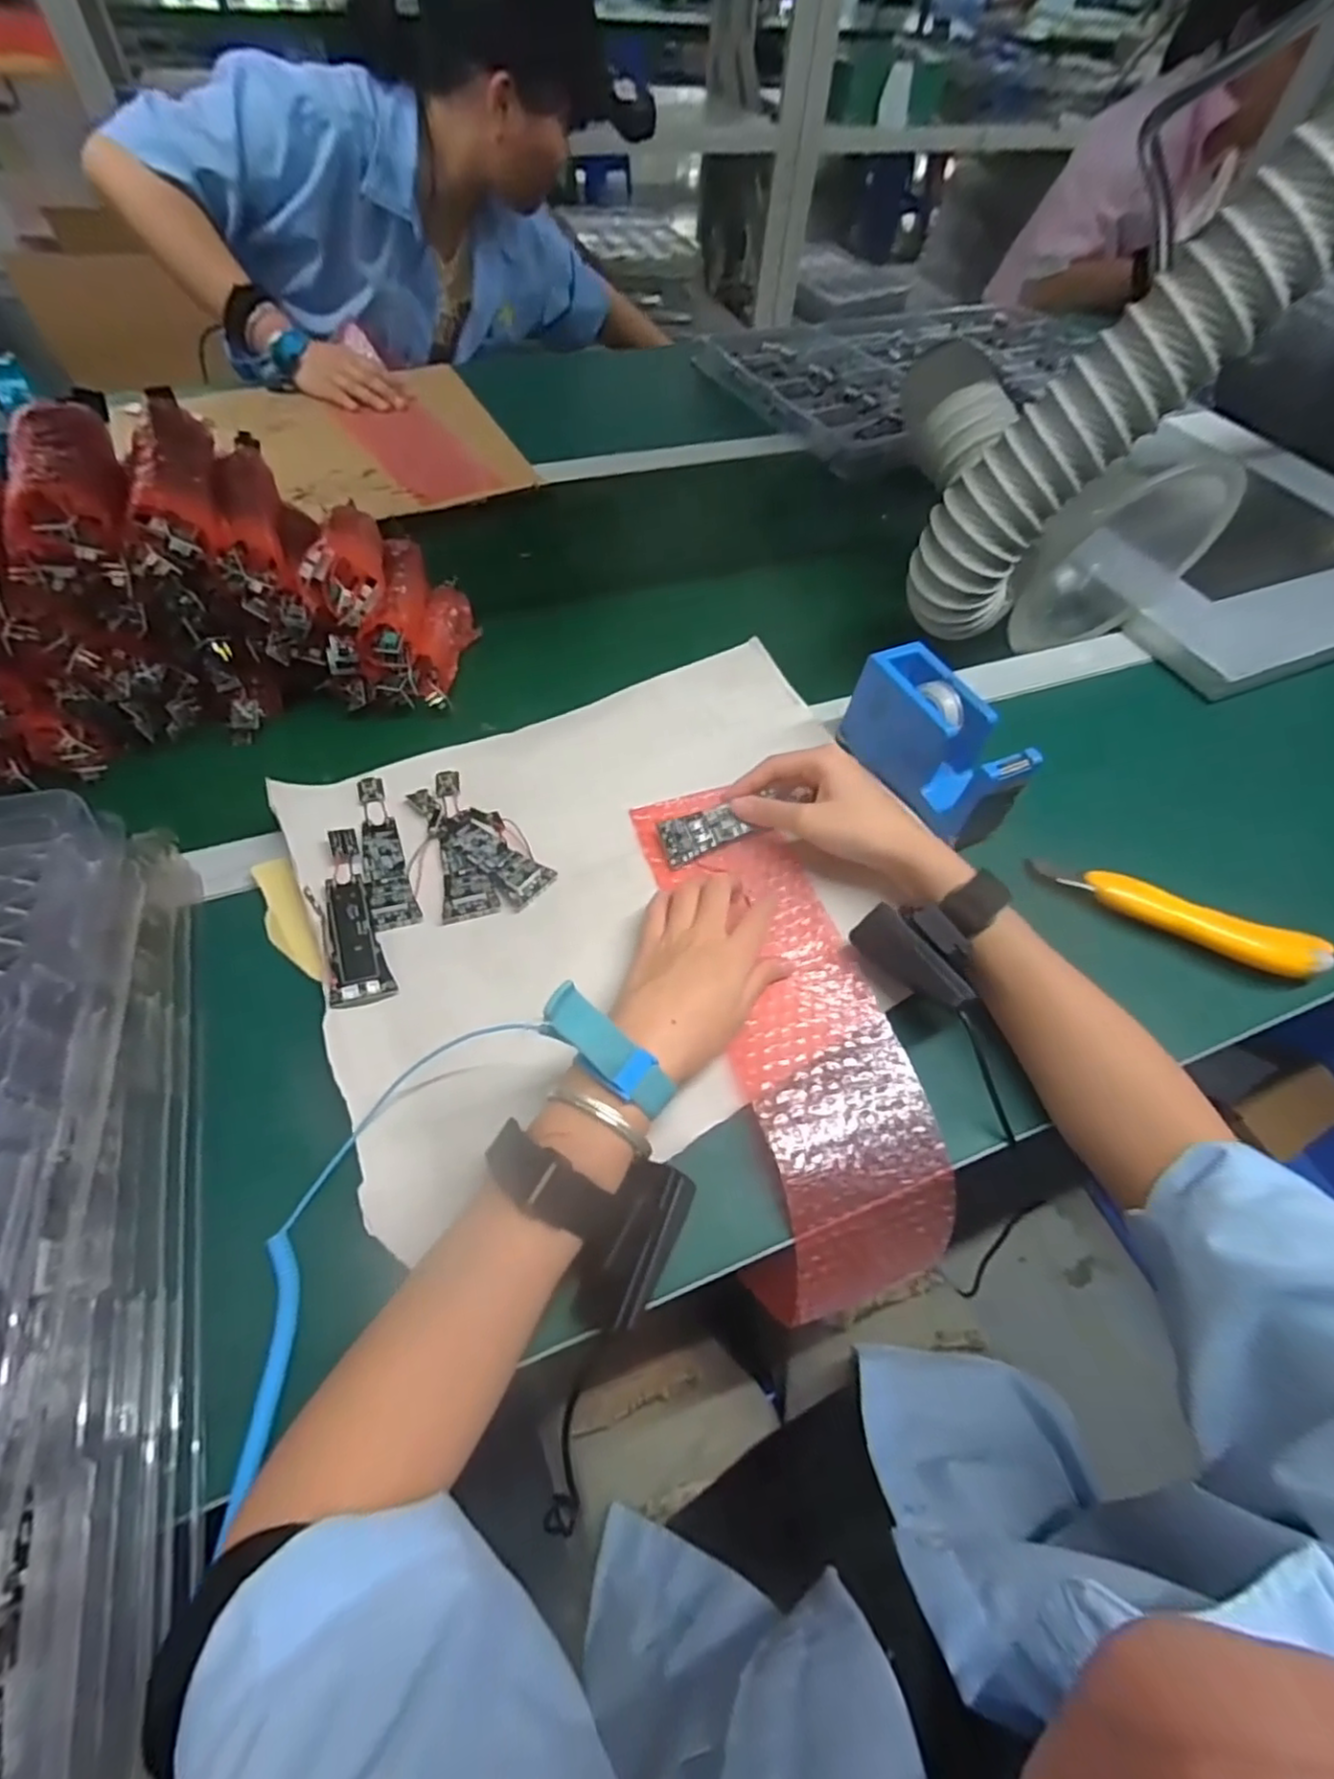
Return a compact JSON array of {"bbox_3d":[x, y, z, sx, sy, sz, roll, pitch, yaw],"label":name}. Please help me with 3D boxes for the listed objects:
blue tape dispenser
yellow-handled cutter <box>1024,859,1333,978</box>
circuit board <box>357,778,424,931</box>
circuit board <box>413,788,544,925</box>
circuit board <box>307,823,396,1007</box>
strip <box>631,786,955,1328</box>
[{"bbox_3d":[0.186,-0.100,0.467,0.043,0.069,0.139,-22,61,-18],"label":"blue tape dispenser"},{"bbox_3d":[0.326,0.015,0.433,0.176,0.015,0.030,21,58,9],"label":"yellow-handled cutter"},{"bbox_3d":[-0.185,-0.025,0.436,0.026,0.012,0.116,-18,60,-15],"label":"circuit board"},{"bbox_3d":[-0.136,-0.033,0.440,0.032,0.005,0.114,-13,59,-13],"label":"circuit board"},{"bbox_3d":[-0.190,0.015,0.398,0.032,0.013,0.114,-19,60,-16],"label":"circuit board"},{"bbox_3d":[0.067,0.069,0.406,0.106,0.054,0.316,-10,61,-11],"label":"strip"}]

